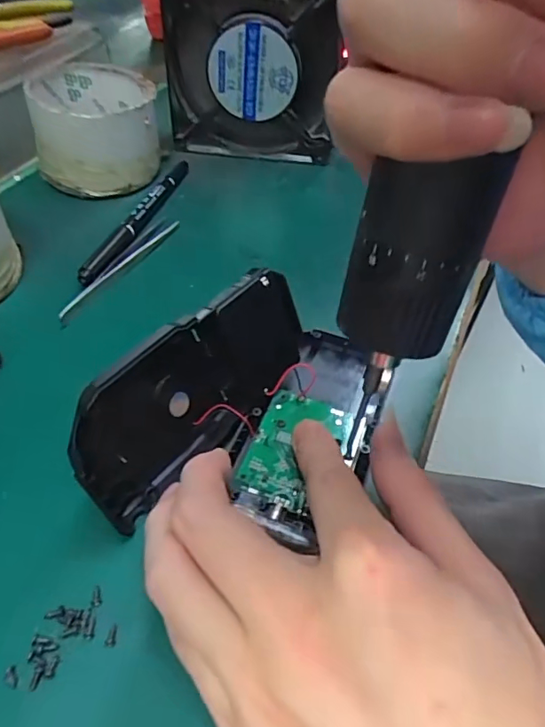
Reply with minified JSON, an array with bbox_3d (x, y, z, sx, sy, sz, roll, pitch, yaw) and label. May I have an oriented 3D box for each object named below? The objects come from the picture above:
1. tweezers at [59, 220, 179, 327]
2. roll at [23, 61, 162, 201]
[{"bbox_3d":[-0.087,-0.059,0.303,0.008,0.010,0.108,25,52,16],"label":"tweezers"},{"bbox_3d":[-0.118,-0.160,0.354,0.079,0.053,0.081,-5,50,-8],"label":"roll"}]

